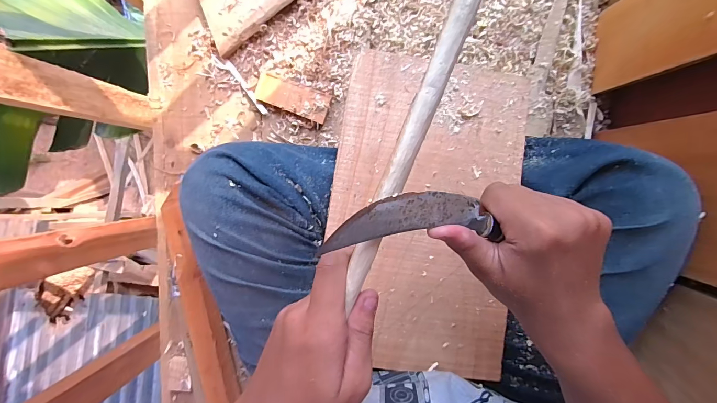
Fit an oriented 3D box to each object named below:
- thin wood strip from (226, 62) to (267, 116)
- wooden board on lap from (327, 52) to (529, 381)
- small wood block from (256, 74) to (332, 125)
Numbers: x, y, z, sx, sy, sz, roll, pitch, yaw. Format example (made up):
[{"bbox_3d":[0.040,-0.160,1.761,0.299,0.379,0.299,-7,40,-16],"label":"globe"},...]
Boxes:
[{"bbox_3d":[-0.182,-0.182,0.541,0.011,0.007,0.103,-38,90,7],"label":"thin wood strip"},{"bbox_3d":[0.071,0.011,0.354,0.197,0.007,0.317,8,86,-5],"label":"wooden board on lap"},{"bbox_3d":[-0.102,-0.163,0.534,0.115,0.013,0.045,20,96,3],"label":"small wood block"}]

